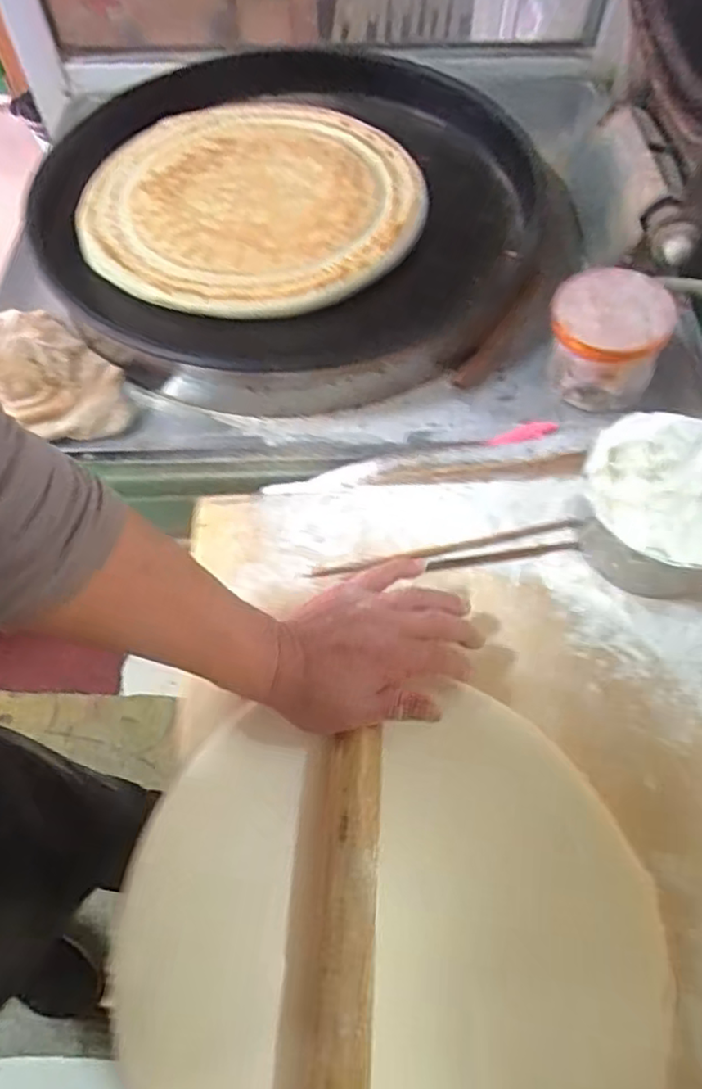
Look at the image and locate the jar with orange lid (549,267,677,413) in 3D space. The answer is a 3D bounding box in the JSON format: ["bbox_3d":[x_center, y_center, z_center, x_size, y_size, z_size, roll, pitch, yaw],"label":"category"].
[{"bbox_3d":[0.226,-0.183,0.577,0.102,0.090,0.092,27,67,12],"label":"jar with orange lid"}]

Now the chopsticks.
[{"bbox_3d":[0.080,0.010,0.532,0.223,0.011,0.028,-9,64,-5],"label":"chopsticks"}]

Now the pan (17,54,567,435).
[{"bbox_3d":[-0.075,-0.381,0.713,0.555,0.053,0.528,-1,61,1],"label":"pan"}]

